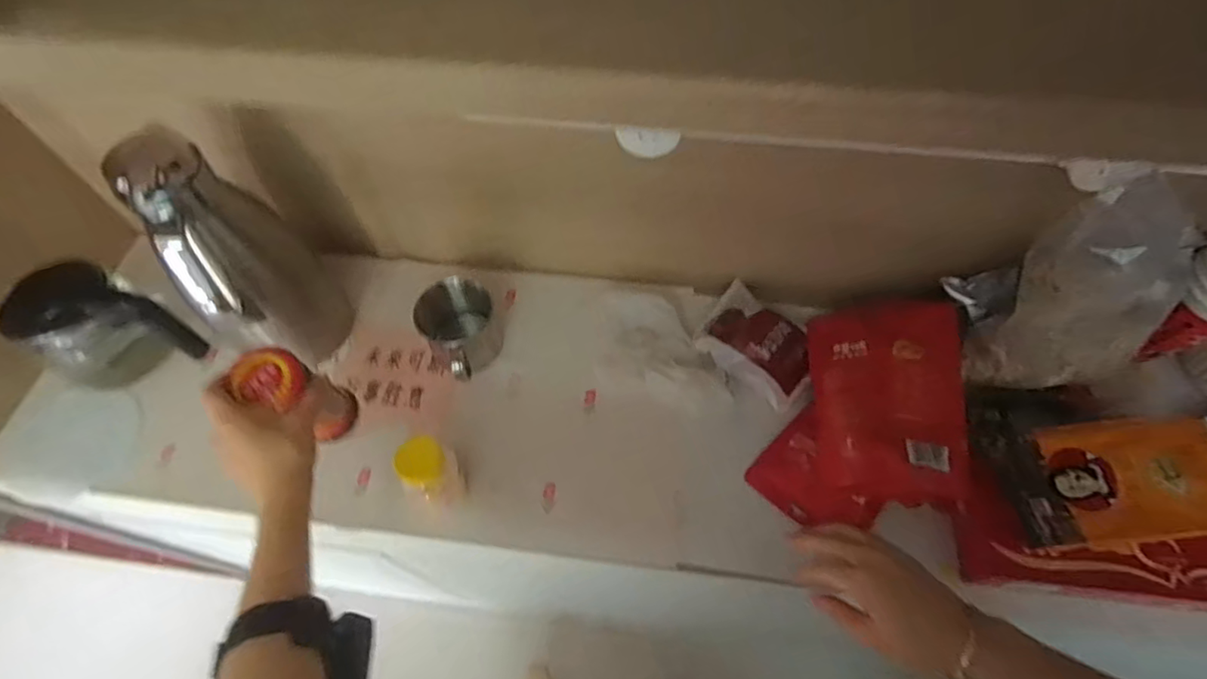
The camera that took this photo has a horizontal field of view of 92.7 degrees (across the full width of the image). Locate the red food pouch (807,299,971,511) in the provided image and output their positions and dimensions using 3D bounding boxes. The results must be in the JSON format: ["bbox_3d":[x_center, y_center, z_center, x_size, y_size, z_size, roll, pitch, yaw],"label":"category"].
[{"bbox_3d":[0.312,0.058,0.640,0.150,0.033,0.225,-4,60,26],"label":"red food pouch"}]

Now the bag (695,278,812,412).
[{"bbox_3d":[0.189,0.005,0.697,0.143,0.016,0.099,38,70,21],"label":"bag"}]

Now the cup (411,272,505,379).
[{"bbox_3d":[-0.162,-0.008,0.682,0.086,0.099,0.090,-1,59,1],"label":"cup"}]

